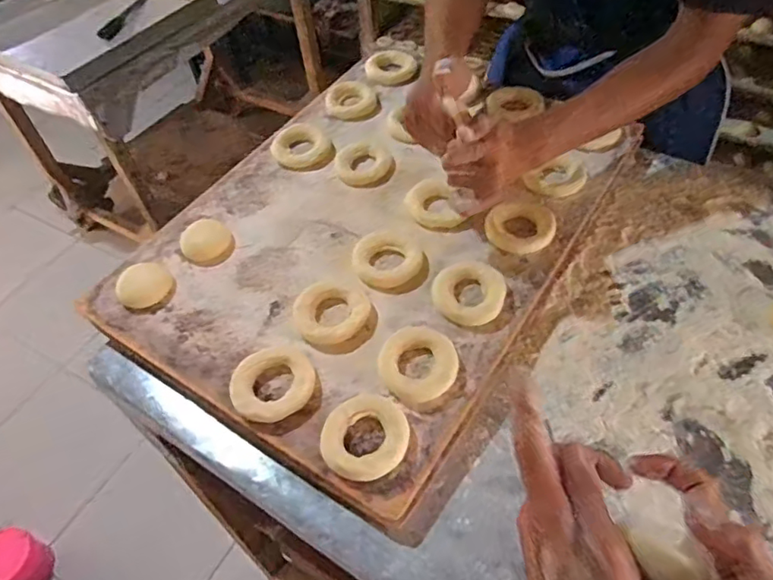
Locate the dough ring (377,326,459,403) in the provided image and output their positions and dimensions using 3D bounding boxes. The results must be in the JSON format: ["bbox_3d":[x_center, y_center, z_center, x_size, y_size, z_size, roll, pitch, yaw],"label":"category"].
[{"bbox_3d":[0.030,0.068,0.527,0.071,0.014,0.075,-3,51,3],"label":"dough ring"}]

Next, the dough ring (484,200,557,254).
[{"bbox_3d":[0.152,-0.072,0.625,0.074,0.019,0.066,-28,54,-16],"label":"dough ring"}]

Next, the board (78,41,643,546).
[{"bbox_3d":[-0.007,-0.085,0.676,0.445,0.050,0.587,24,57,23],"label":"board"}]

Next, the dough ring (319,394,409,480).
[{"bbox_3d":[-0.019,0.128,0.489,0.075,0.010,0.072,-3,51,3],"label":"dough ring"}]

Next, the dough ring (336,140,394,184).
[{"bbox_3d":[-0.028,-0.165,0.718,0.075,0.017,0.075,-3,51,3],"label":"dough ring"}]

